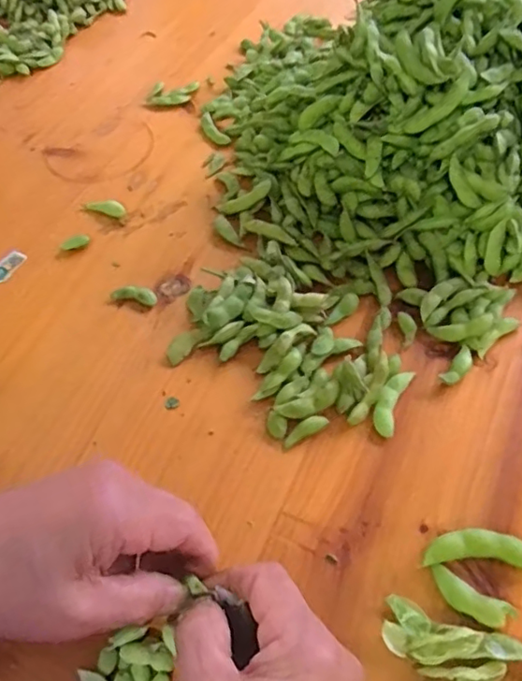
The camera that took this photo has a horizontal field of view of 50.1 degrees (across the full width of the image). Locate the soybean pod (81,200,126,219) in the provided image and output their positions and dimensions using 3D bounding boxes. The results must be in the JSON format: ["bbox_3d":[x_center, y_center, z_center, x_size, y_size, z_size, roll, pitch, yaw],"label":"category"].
[{"bbox_3d":[-0.133,-0.113,0.475,0.040,0.009,0.012,16,58,12],"label":"soybean pod"}]

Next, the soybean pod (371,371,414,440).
[{"bbox_3d":[0.084,0.038,0.361,0.016,0.009,0.049,20,59,15],"label":"soybean pod"}]

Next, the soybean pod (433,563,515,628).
[{"bbox_3d":[0.109,0.135,0.292,0.043,0.006,0.015,25,60,32],"label":"soybean pod"}]

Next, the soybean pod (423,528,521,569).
[{"bbox_3d":[0.118,0.114,0.306,0.057,0.012,0.019,1,56,3],"label":"soybean pod"}]

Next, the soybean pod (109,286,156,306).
[{"bbox_3d":[-0.095,-0.034,0.419,0.034,0.008,0.011,11,57,9],"label":"soybean pod"}]

